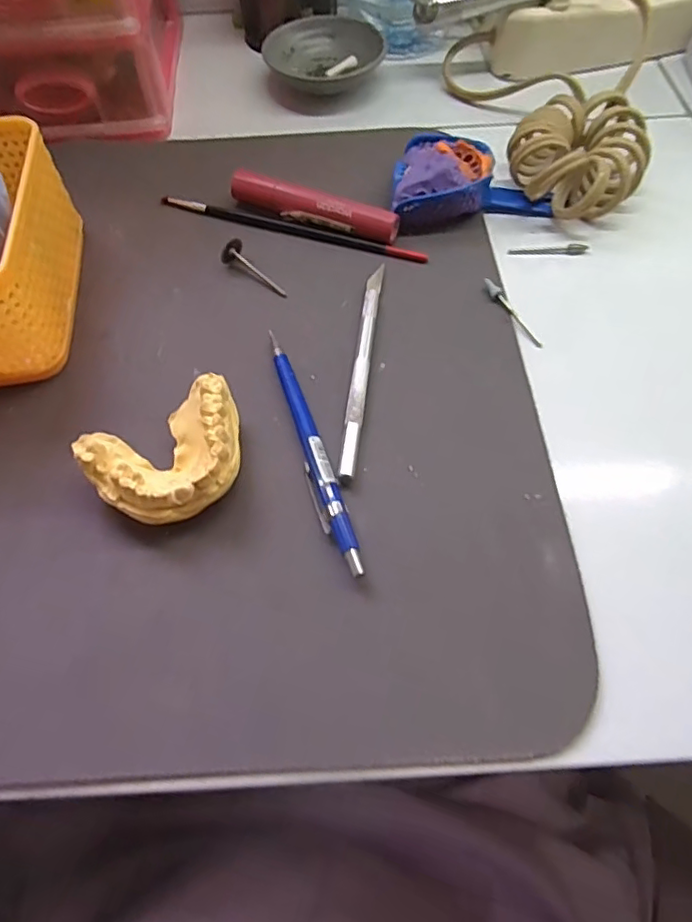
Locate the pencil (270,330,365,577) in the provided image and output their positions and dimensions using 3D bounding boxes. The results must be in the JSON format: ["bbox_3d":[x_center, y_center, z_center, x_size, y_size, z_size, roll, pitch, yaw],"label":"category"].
[{"bbox_3d":[-0.016,-0.008,0.261,0.012,0.008,0.132,-15,60,-6],"label":"pencil"}]

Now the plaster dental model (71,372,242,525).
[{"bbox_3d":[-0.075,-0.001,0.248,0.067,0.025,0.050,-30,63,-15],"label":"plaster dental model"}]

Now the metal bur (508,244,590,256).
[{"bbox_3d":[0.119,-0.123,0.332,0.045,0.006,0.006,-1,59,2],"label":"metal bur"}]

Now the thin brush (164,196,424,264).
[{"bbox_3d":[-0.033,-0.142,0.343,0.169,0.009,0.012,17,62,12],"label":"thin brush"}]

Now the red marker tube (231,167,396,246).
[{"bbox_3d":[-0.020,-0.152,0.339,0.105,0.016,0.019,23,63,15],"label":"red marker tube"}]

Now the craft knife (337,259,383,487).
[{"bbox_3d":[0.009,-0.050,0.286,0.008,0.006,0.134,5,60,6],"label":"craft knife"}]

